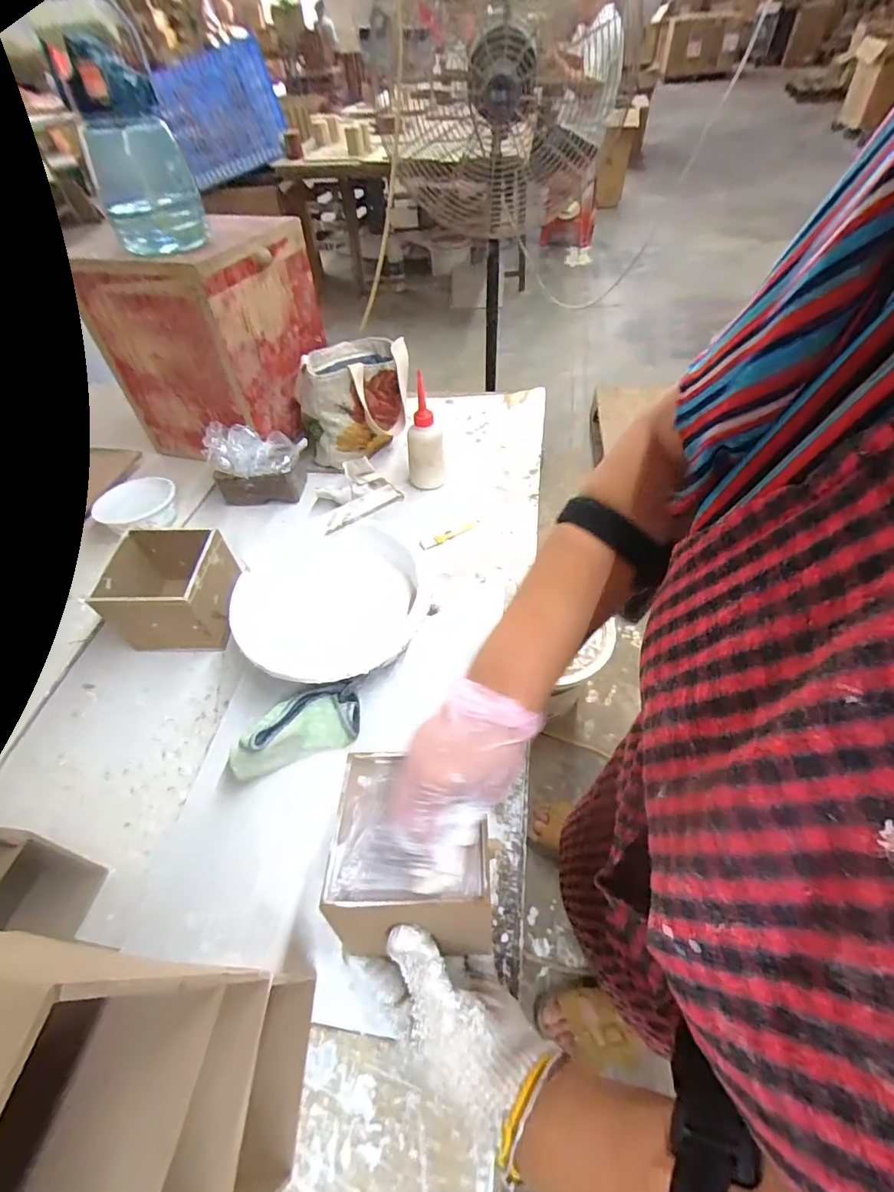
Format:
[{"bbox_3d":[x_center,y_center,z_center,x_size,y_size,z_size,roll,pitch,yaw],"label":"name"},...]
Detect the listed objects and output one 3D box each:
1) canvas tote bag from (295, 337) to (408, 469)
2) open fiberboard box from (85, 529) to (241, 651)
[{"bbox_3d":[-0.148,-0.338,0.815,0.169,0.143,0.201,-1,52,4],"label":"canvas tote bag"},{"bbox_3d":[-0.326,-0.007,0.592,0.128,0.107,0.118,-6,52,1],"label":"open fiberboard box"}]

